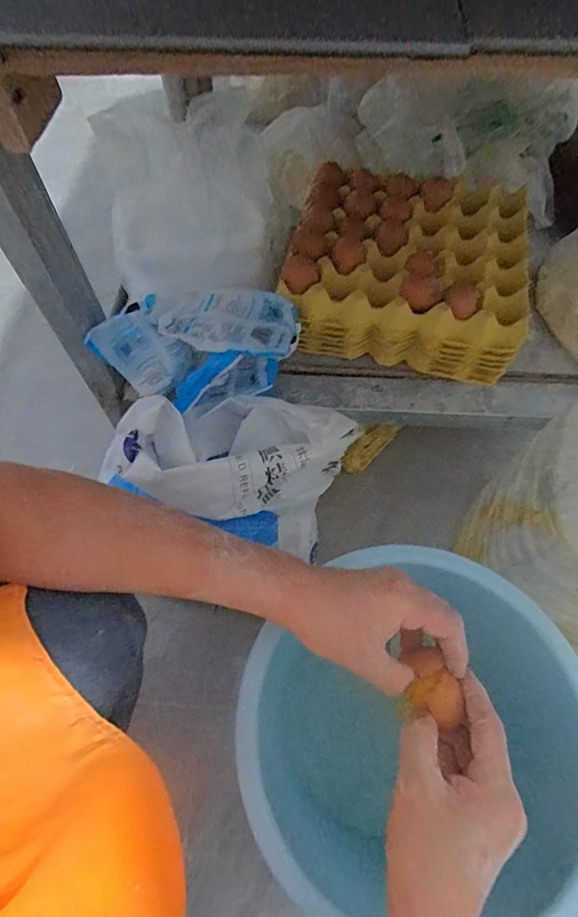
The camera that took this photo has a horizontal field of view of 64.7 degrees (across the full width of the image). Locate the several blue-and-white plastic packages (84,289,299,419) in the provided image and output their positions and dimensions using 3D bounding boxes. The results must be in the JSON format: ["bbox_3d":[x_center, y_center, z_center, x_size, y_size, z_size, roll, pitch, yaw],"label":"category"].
[{"bbox_3d":[-0.107,-0.127,0.555,0.228,0.101,0.113,-14,64,-7],"label":"several blue-and-white plastic packages"}]

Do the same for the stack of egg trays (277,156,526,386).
[{"bbox_3d":[0.154,-0.264,0.616,0.292,0.084,0.283,12,64,6],"label":"stack of egg trays"}]

